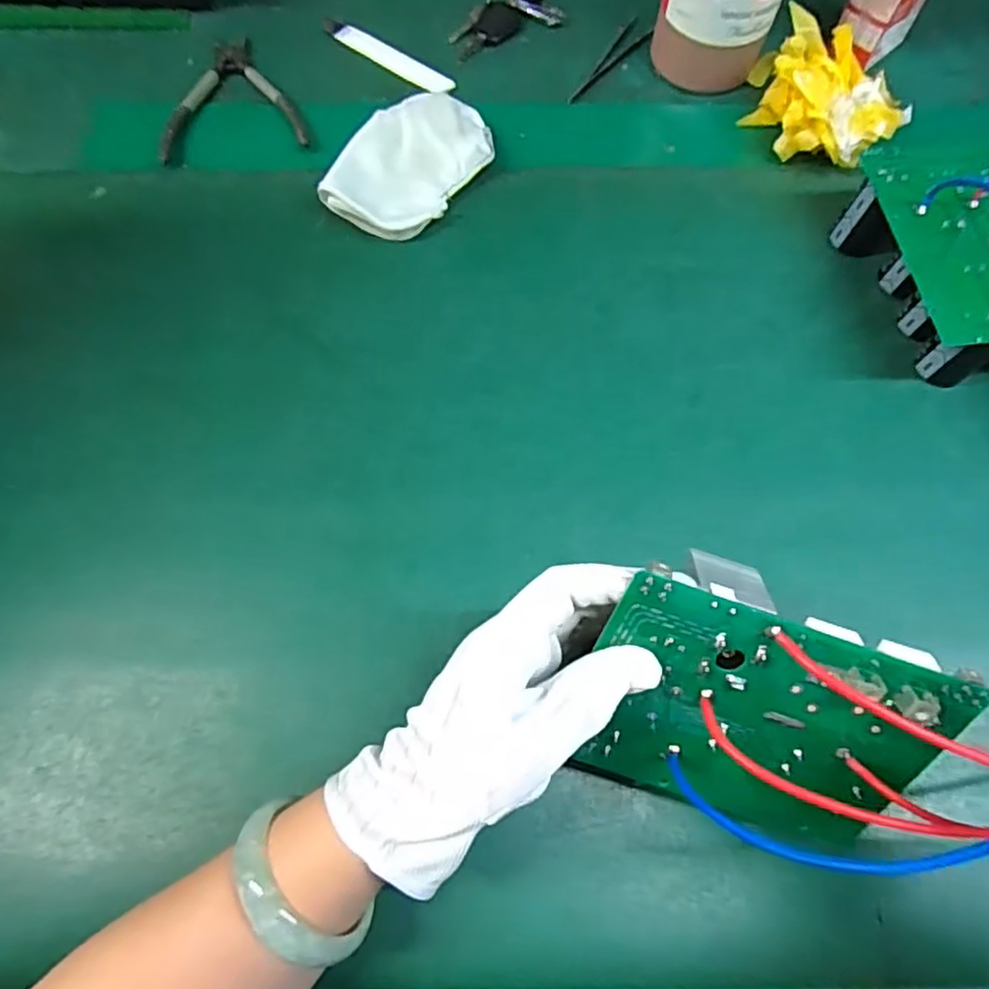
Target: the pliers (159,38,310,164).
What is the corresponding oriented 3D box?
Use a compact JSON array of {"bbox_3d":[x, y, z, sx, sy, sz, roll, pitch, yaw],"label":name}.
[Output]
[{"bbox_3d":[-0.207,-0.314,0.503,0.105,0.010,0.129,-12,69,-6],"label":"pliers"}]

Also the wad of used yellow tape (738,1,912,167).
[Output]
[{"bbox_3d":[0.247,-0.301,0.483,0.109,0.057,0.093,26,70,9],"label":"wad of used yellow tape"}]

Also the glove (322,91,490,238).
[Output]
[{"bbox_3d":[-0.062,-0.240,0.472,0.085,0.022,0.126,35,72,12],"label":"glove"}]

